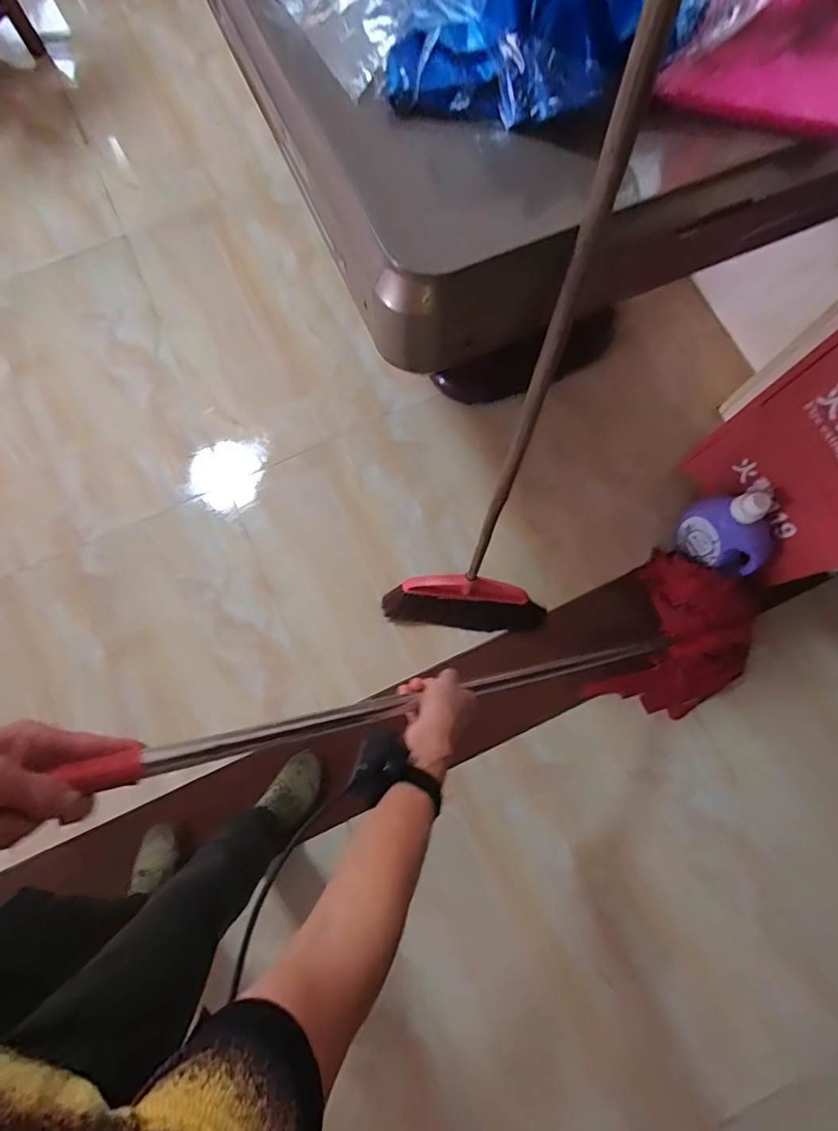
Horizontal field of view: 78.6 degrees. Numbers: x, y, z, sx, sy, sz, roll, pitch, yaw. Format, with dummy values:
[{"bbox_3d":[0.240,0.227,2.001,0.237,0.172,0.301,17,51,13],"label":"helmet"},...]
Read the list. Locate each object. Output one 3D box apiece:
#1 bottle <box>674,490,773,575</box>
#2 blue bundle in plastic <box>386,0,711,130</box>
[{"bbox_3d":[0.664,-0.061,1.100,0.094,0.225,0.180,-31,80,-7],"label":"bottle"},{"bbox_3d":[0.117,-0.522,0.467,0.270,0.131,0.142,11,78,2],"label":"blue bundle in plastic"}]

